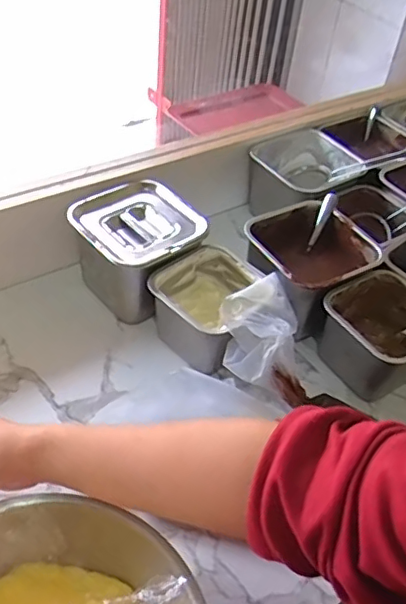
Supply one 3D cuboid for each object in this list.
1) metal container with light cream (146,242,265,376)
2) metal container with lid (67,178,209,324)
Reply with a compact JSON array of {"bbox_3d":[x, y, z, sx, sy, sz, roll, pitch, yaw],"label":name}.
[{"bbox_3d":[0.007,0.007,0.676,0.112,0.087,0.119,34,51,25],"label":"metal container with light cream"},{"bbox_3d":[-0.079,-0.059,0.731,0.141,0.115,0.155,-29,54,-31],"label":"metal container with lid"}]

